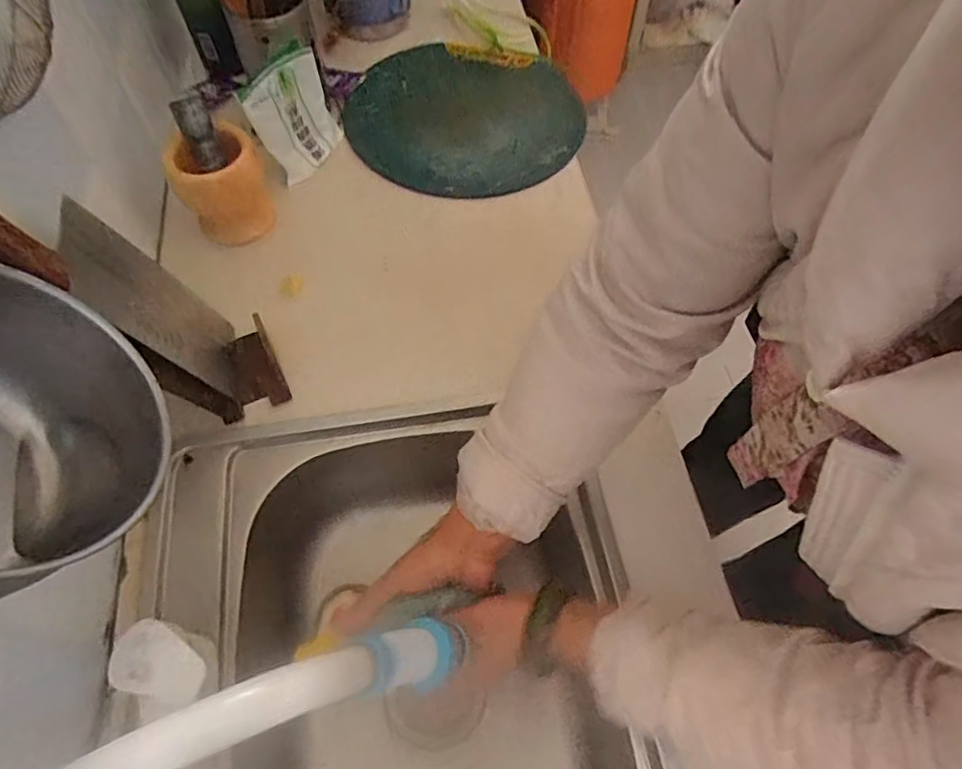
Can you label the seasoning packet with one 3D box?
[{"bbox_3d":[-0.231,-0.340,0.737,0.022,0.134,0.115,23,60,30],"label":"seasoning packet"}]

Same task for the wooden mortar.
[{"bbox_3d":[-0.296,-0.232,0.673,0.101,0.101,0.094,0,61,0],"label":"wooden mortar"}]

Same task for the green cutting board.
[{"bbox_3d":[-0.025,-0.376,0.829,0.322,0.025,0.285,9,61,5],"label":"green cutting board"}]

